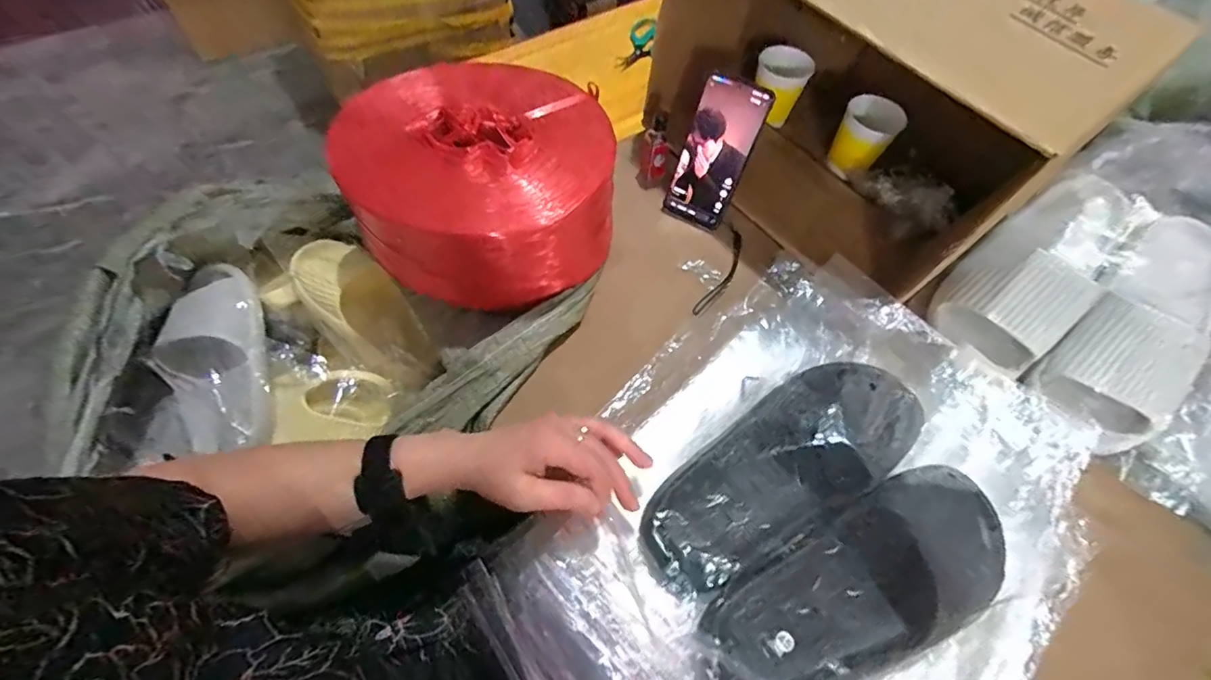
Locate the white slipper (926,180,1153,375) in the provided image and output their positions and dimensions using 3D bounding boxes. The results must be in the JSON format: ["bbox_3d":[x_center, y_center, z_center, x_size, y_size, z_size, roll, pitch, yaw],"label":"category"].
[{"bbox_3d":[0.470,-0.088,0.541,0.261,0.064,0.110,-45,70,-5],"label":"white slipper"}]

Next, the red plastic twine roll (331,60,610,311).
[{"bbox_3d":[-0.130,-0.157,0.533,0.268,0.131,0.242,-5,60,-6],"label":"red plastic twine roll"}]

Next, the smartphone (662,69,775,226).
[{"bbox_3d":[0.122,-0.207,0.575,0.072,0.158,0.007,26,38,7],"label":"smartphone"}]

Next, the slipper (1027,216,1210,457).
[{"bbox_3d":[0.539,-0.020,0.501,0.105,0.063,0.265,40,78,19],"label":"slipper"}]

